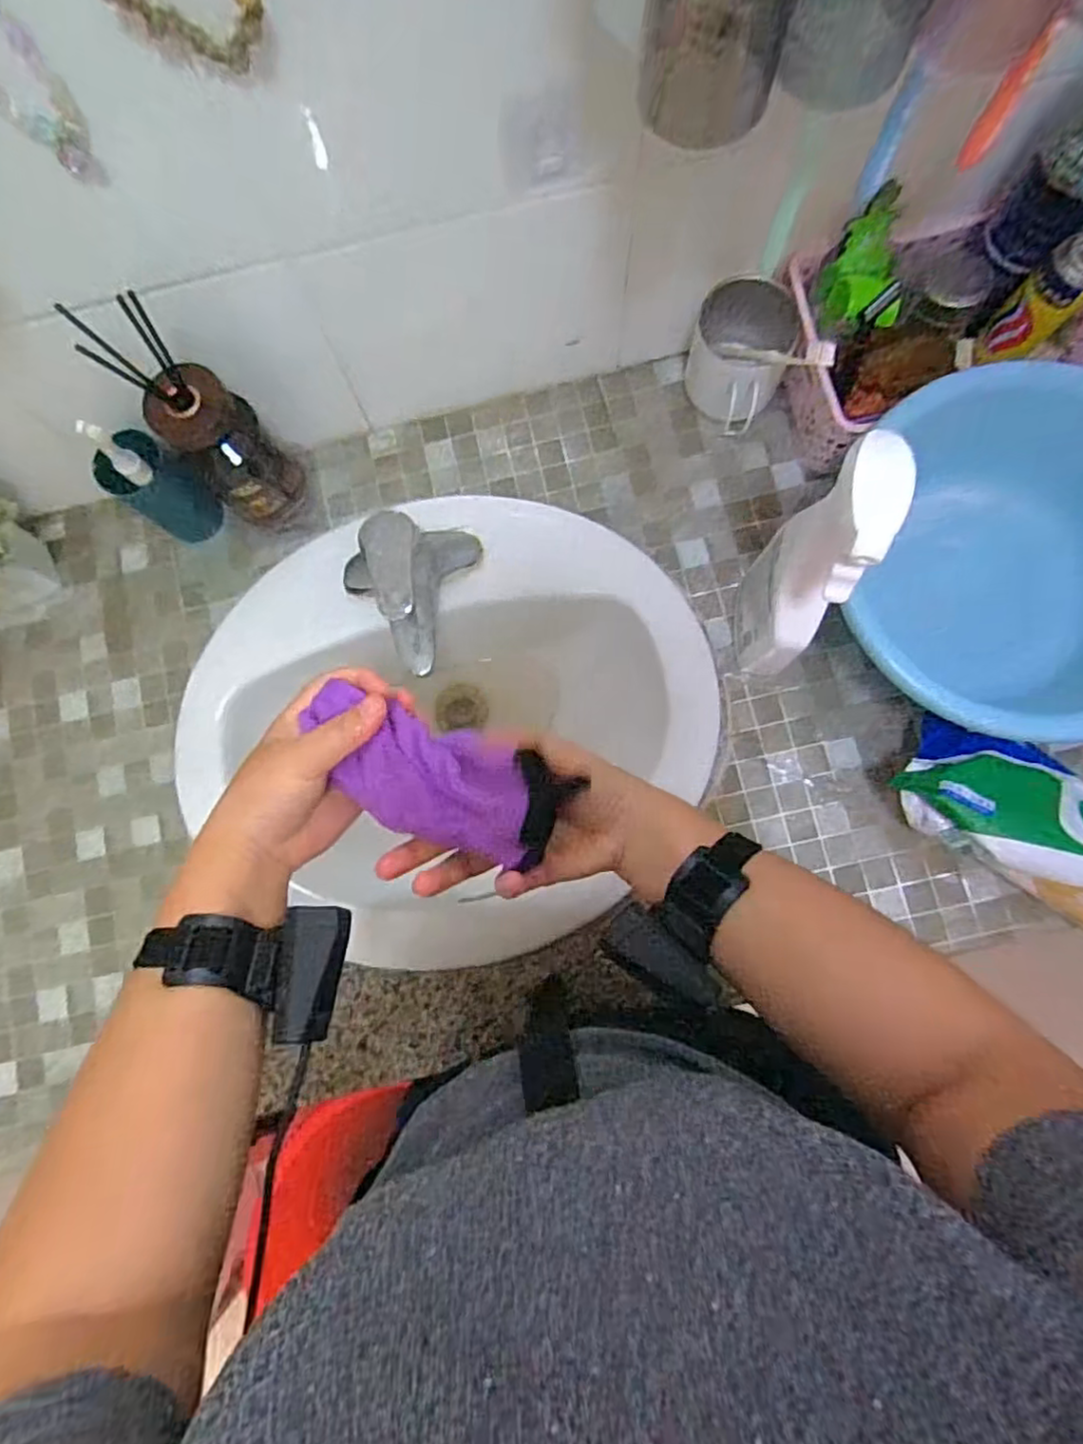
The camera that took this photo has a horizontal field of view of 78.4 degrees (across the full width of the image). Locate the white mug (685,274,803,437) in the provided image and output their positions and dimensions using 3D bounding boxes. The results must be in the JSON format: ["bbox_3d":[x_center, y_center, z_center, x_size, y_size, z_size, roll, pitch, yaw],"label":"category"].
[{"bbox_3d":[0.174,-0.314,0.592,0.090,0.105,0.085,15,83,5],"label":"white mug"}]

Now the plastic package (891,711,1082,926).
[{"bbox_3d":[0.403,0.094,0.508,0.253,0.103,0.103,35,85,7],"label":"plastic package"}]

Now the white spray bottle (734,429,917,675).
[{"bbox_3d":[0.186,-0.104,0.484,0.045,0.251,0.094,10,82,5],"label":"white spray bottle"}]

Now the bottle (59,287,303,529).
[{"bbox_3d":[-0.261,-0.230,0.549,0.071,0.216,0.071,-39,82,-3],"label":"bottle"}]

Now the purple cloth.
[{"bbox_3d":[-0.067,0.031,0.384,0.155,0.033,0.064,21,83,10],"label":"purple cloth"}]

